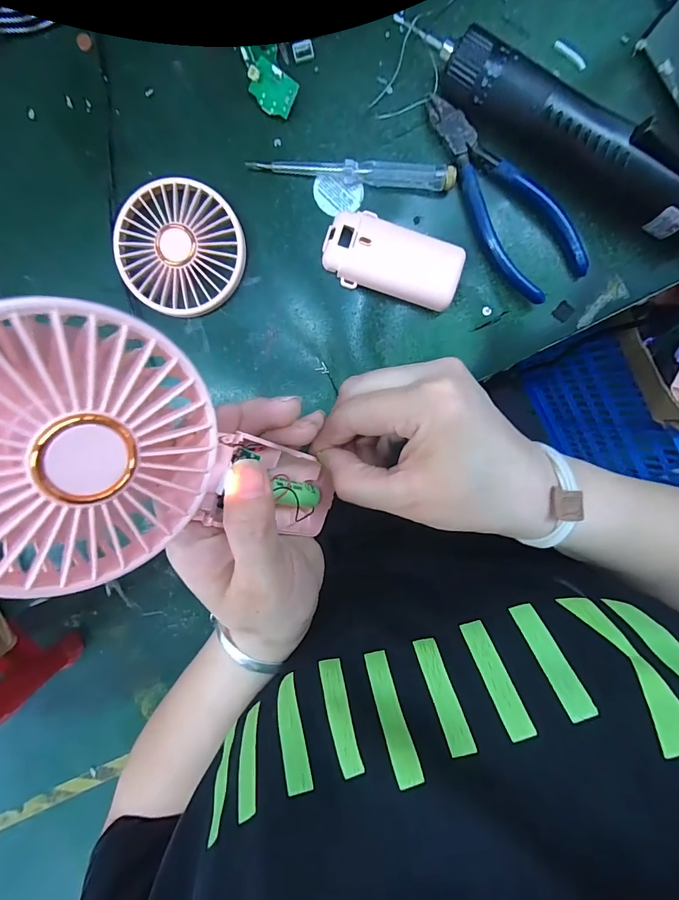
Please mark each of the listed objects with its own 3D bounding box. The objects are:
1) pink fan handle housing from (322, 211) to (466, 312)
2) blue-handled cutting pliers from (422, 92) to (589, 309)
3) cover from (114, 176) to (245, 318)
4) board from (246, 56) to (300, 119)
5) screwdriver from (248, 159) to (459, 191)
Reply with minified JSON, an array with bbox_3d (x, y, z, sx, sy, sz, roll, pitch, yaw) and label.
[{"bbox_3d":[0.037,-0.130,0.276,0.093,0.018,0.045,17,96,-2],"label":"pink fan handle housing"},{"bbox_3d":[0.109,-0.172,0.275,0.050,0.014,0.149,-39,95,4],"label":"blue-handled cutting pliers"},{"bbox_3d":[-0.110,-0.140,0.278,0.084,0.014,0.088,-39,95,4],"label":"cover"},{"bbox_3d":[-0.045,-0.236,0.261,0.031,0.004,0.023,31,128,-8],"label":"board"},{"bbox_3d":[0.009,-0.189,0.271,0.137,0.011,0.013,5,96,0],"label":"screwdriver"}]

